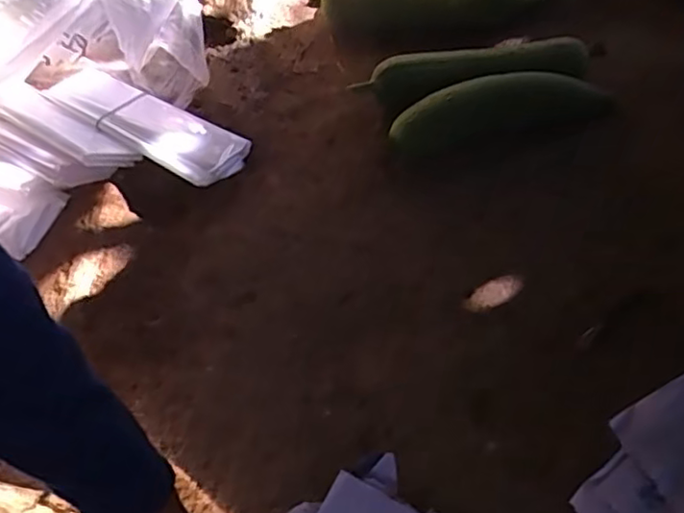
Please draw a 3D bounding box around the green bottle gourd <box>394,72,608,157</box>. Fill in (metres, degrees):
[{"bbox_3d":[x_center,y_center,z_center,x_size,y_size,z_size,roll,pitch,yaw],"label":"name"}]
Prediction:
[{"bbox_3d":[0.155,-0.139,0.613,0.213,0.047,0.055,-10,58,-1],"label":"green bottle gourd"}]

